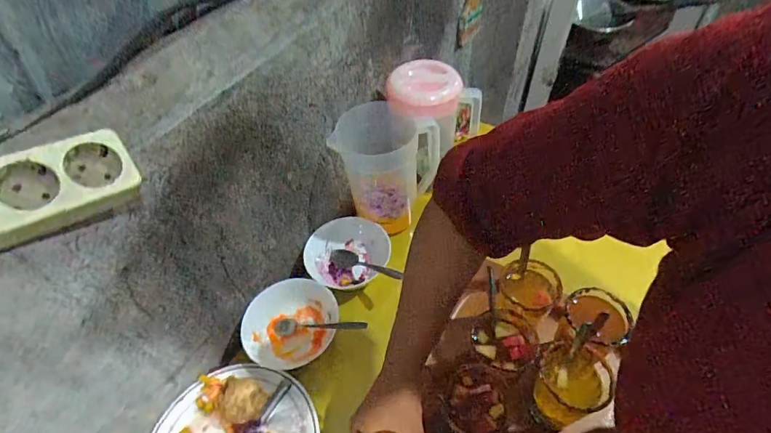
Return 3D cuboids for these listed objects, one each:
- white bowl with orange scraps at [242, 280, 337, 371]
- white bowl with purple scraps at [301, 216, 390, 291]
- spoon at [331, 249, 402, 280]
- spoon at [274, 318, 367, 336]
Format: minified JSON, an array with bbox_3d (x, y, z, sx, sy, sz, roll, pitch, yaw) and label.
[{"bbox_3d":[-0.147,0.167,0.654,0.144,0.052,0.125,-8,51,-3],"label":"white bowl with orange scraps"},{"bbox_3d":[-0.068,0.062,0.740,0.123,0.054,0.129,-2,51,3],"label":"white bowl with purple scraps"},{"bbox_3d":[-0.035,0.082,0.711,0.160,0.022,0.041,8,47,44],"label":"spoon"},{"bbox_3d":[-0.100,0.170,0.639,0.159,0.024,0.027,-9,47,27],"label":"spoon"}]

